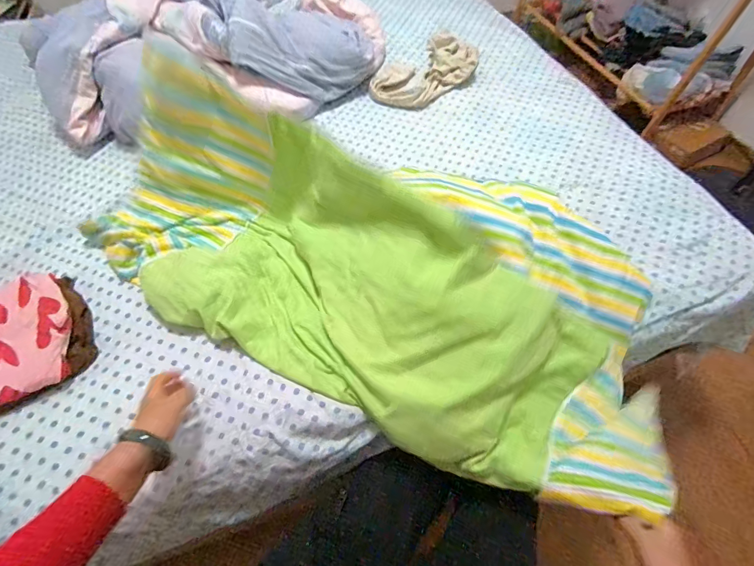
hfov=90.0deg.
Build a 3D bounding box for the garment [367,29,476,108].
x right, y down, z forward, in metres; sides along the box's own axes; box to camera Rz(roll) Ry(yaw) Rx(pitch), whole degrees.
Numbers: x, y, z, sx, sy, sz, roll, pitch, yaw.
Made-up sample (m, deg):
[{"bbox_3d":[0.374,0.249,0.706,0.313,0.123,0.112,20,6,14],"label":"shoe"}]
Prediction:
[{"bbox_3d":[0.129,-0.588,1.032,0.223,0.062,0.317,35,66,21],"label":"garment"}]

